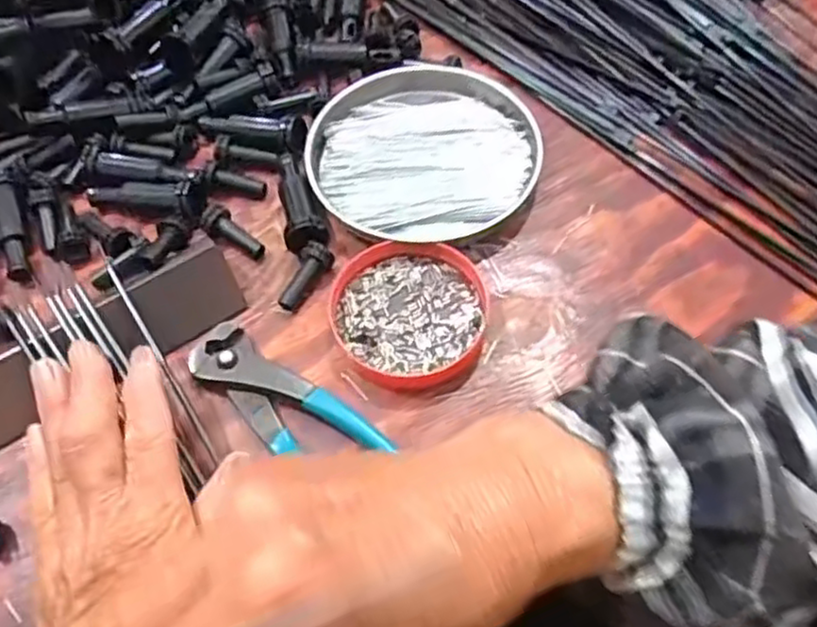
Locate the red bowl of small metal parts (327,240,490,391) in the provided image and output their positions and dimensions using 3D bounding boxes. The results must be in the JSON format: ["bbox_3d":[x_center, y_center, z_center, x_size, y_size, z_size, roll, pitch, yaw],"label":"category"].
[{"bbox_3d":[0.001,-0.002,0.362,0.077,0.014,0.078,-2,60,3],"label":"red bowl of small metal parts"}]

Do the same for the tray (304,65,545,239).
[{"bbox_3d":[0.008,-0.100,0.418,0.130,0.013,0.124,-2,60,3],"label":"tray"}]

